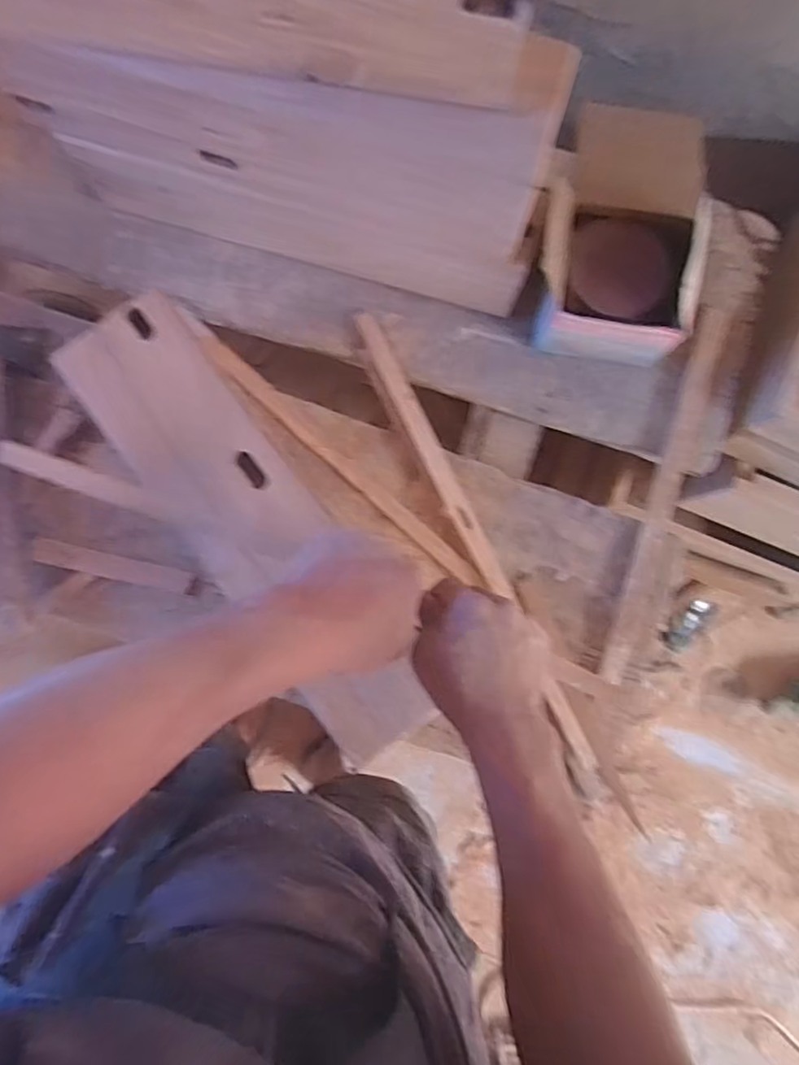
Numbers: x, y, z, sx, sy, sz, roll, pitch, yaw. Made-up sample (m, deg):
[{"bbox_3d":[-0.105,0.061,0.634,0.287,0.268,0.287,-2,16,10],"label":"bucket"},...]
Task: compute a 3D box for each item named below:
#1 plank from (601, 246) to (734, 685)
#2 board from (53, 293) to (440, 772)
[{"bbox_3d":[0.300,-0.080,0.674,0.034,0.021,0.488,17,86,1],"label":"plank"},{"bbox_3d":[-0.131,-0.004,0.548,0.111,0.018,0.454,-35,88,-3],"label":"board"}]

